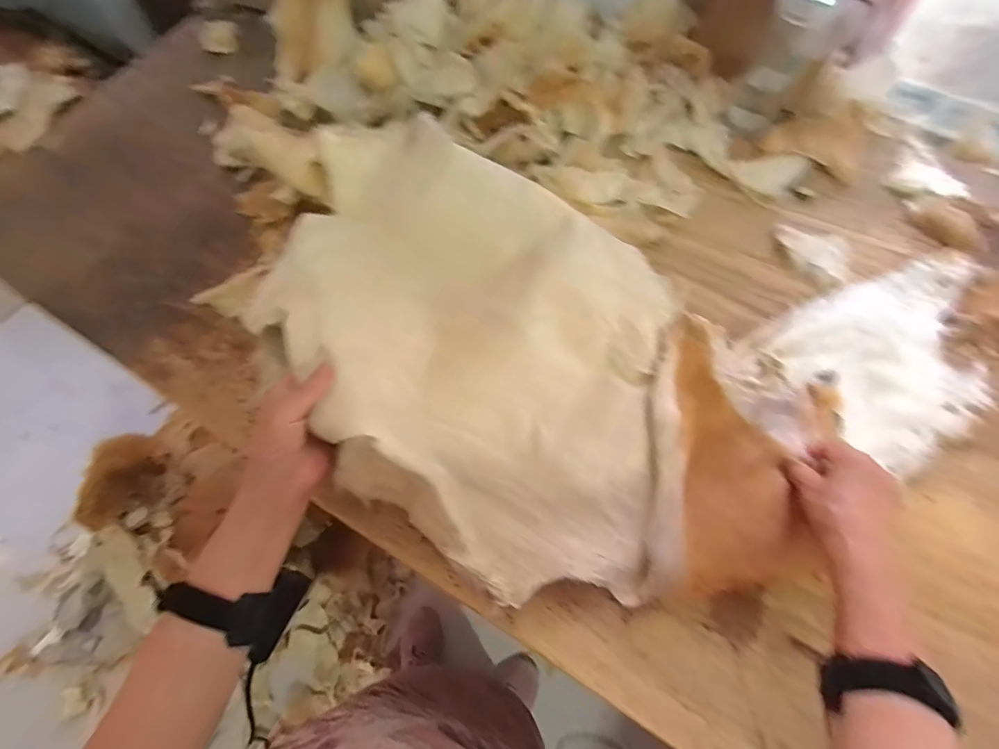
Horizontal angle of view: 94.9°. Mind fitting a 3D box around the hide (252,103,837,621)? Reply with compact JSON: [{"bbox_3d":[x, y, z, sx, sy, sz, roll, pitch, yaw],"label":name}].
[{"bbox_3d":[0.014,-0.010,0.460,0.576,0.088,0.355,30,73,12],"label":"hide"}]

